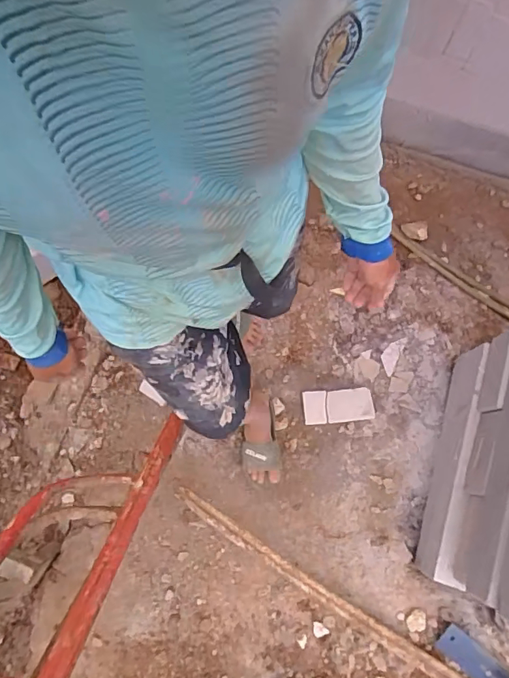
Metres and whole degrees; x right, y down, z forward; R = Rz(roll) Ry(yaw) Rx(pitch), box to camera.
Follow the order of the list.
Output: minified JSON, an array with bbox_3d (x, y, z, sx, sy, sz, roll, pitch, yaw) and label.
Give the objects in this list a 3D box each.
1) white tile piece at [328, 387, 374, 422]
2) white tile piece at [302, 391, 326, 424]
[{"bbox_3d":[0.284,0.197,1.410,0.131,0.010,0.100,-9,65,9],"label":"white tile piece"},{"bbox_3d":[0.181,0.206,1.419,0.067,0.014,0.100,-1,77,-1],"label":"white tile piece"}]

